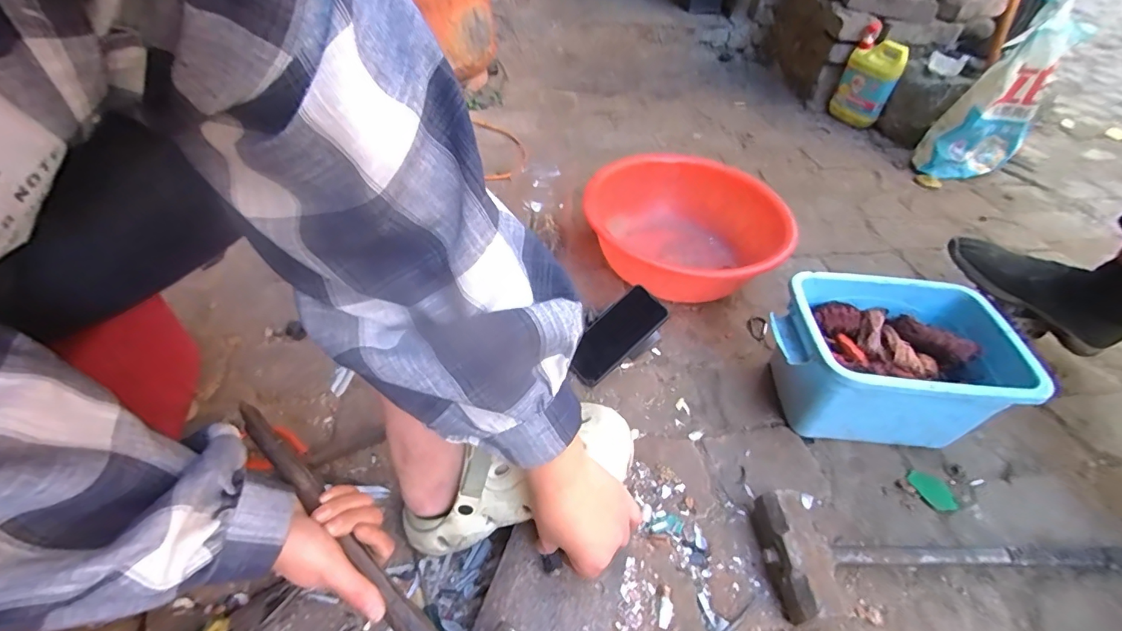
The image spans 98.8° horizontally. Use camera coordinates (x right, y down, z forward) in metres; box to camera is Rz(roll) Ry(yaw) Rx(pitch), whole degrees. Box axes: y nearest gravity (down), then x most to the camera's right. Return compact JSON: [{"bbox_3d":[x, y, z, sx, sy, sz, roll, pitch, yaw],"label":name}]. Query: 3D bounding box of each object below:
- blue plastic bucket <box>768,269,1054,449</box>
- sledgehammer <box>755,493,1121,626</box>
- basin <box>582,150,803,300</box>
[{"bbox_3d":[0.420,0.066,0.659,0.271,0.161,0.196,7,43,3],"label":"blue plastic bucket"},{"bbox_3d":[0.447,0.252,0.557,0.444,0.056,0.121,-4,45,-7],"label":"sledgehammer"},{"bbox_3d":[0.227,-0.162,0.897,0.344,0.130,0.344,2,45,-2],"label":"basin"}]

